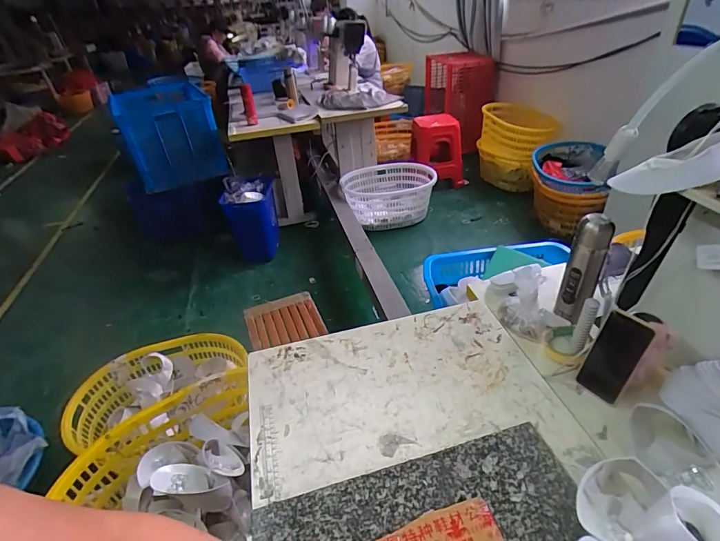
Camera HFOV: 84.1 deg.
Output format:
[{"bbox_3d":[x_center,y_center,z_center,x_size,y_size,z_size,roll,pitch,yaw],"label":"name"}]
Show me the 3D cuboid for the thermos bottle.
[{"bbox_3d":[0.460,0.001,0.823,0.062,0.228,0.062,17,42,28],"label":"thermos bottle"}]

